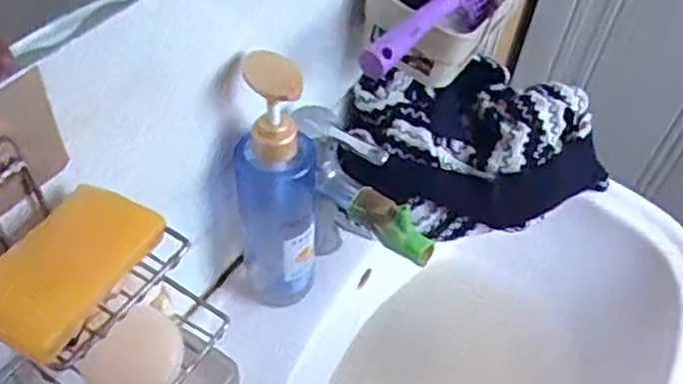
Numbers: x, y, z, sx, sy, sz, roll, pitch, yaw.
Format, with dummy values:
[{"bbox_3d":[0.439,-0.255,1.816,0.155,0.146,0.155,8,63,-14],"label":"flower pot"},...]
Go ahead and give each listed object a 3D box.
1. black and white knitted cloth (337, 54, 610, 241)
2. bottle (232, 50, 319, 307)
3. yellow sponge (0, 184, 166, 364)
[{"bbox_3d":[0.155,-0.053,0.772,0.270,0.102,0.185,-24,55,-24],"label":"black and white knitted cloth"},{"bbox_3d":[-0.054,-0.002,0.589,0.073,0.247,0.066,3,49,-3],"label":"bottle"},{"bbox_3d":[-0.144,0.038,0.368,0.056,0.025,0.103,23,50,14],"label":"yellow sponge"}]

